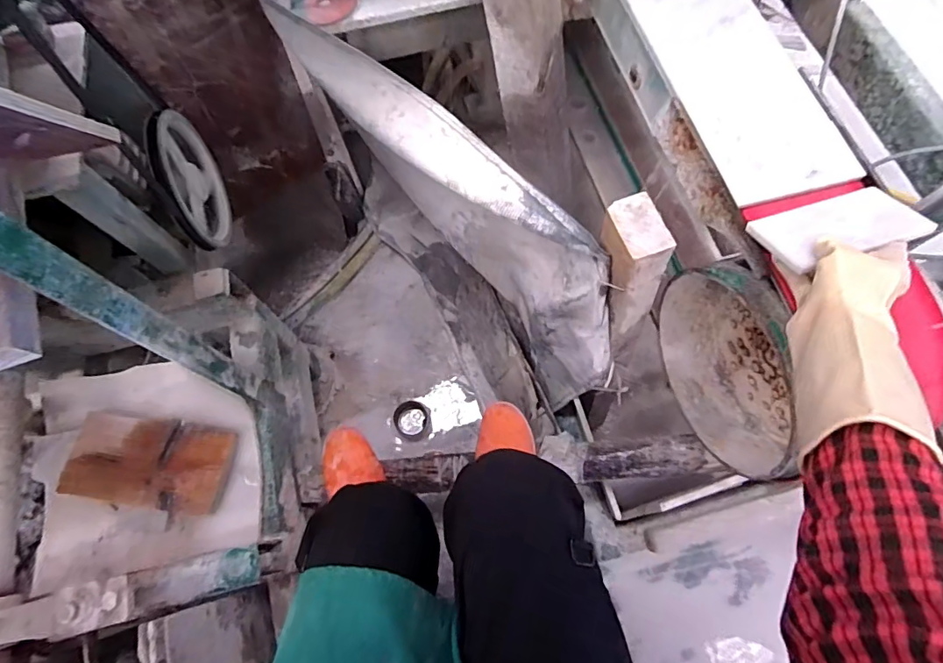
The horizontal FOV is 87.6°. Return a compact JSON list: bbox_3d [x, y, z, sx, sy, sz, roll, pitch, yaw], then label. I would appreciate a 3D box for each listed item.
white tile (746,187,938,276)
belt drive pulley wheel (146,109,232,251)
[{"bbox_3d":[0.359,-0.102,0.481,0.149,0.008,0.080,-17,47,-6],"label":"white tile"},{"bbox_3d":[-0.436,-0.237,0.768,0.027,0.190,0.200,-14,71,-3],"label":"belt drive pulley wheel"}]

